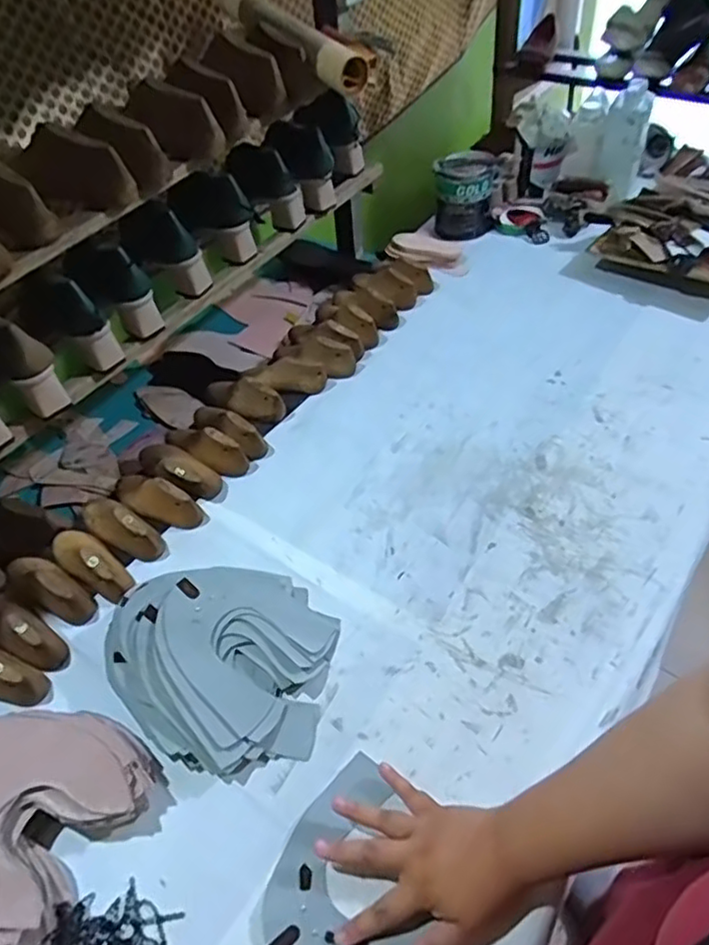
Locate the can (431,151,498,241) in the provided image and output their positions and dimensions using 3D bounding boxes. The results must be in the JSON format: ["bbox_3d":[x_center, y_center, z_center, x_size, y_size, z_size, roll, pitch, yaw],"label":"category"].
[{"bbox_3d":[0.217,-0.543,1.223,0.114,0.142,0.120,-3,48,4],"label":"can"}]

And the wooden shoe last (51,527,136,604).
[{"bbox_3d":[-0.328,0.105,0.774,0.146,0.052,0.052,31,58,29],"label":"wooden shoe last"}]

